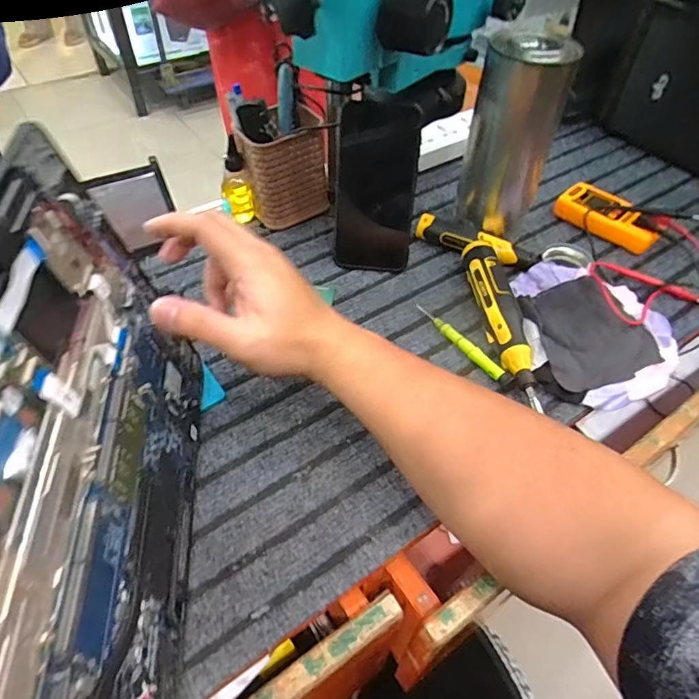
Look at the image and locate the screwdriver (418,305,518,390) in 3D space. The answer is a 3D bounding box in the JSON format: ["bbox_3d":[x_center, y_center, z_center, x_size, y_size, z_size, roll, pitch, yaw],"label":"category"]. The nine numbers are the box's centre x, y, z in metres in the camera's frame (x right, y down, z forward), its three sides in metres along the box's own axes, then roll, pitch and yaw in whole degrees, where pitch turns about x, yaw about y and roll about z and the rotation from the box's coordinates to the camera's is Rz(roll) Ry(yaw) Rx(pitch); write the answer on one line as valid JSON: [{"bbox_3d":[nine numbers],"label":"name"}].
[{"bbox_3d":[0.106,-0.007,0.478,0.011,0.016,0.126,-26,54,-22],"label":"screwdriver"}]

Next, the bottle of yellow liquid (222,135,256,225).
[{"bbox_3d":[-0.128,-0.190,0.572,0.035,0.089,0.031,-10,50,-10],"label":"bottle of yellow liquid"}]

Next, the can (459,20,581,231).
[{"bbox_3d":[0.168,-0.213,0.538,0.085,0.201,0.073,13,50,9],"label":"can"}]

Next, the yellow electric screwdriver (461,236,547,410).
[{"bbox_3d":[0.140,-0.035,0.484,0.034,0.036,0.188,-1,49,-2],"label":"yellow electric screwdriver"}]

